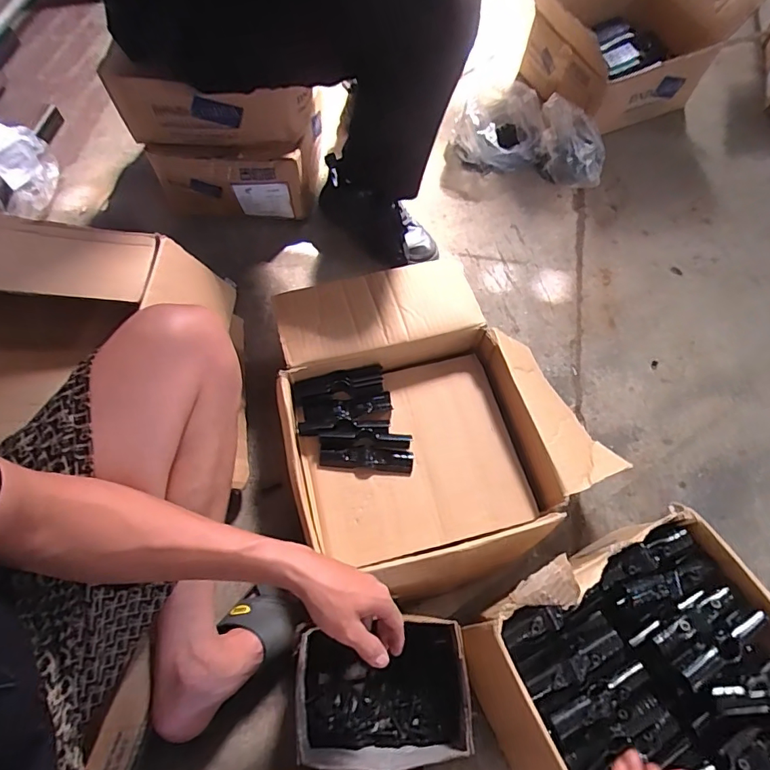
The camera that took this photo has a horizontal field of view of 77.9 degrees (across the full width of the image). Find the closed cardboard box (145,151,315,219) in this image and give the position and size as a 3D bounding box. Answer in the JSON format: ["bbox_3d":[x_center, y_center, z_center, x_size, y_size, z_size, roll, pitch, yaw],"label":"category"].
[{"bbox_3d":[-0.286,-0.376,0.890,0.273,0.111,0.056,2,65,0],"label":"closed cardboard box"}]

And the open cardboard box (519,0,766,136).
[{"bbox_3d":[0.552,-0.847,1.103,0.449,0.236,0.422,-26,68,-13],"label":"open cardboard box"}]

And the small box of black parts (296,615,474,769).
[{"bbox_3d":[-0.003,0.375,0.582,0.195,0.091,0.146,-3,64,-1],"label":"small box of black parts"}]

